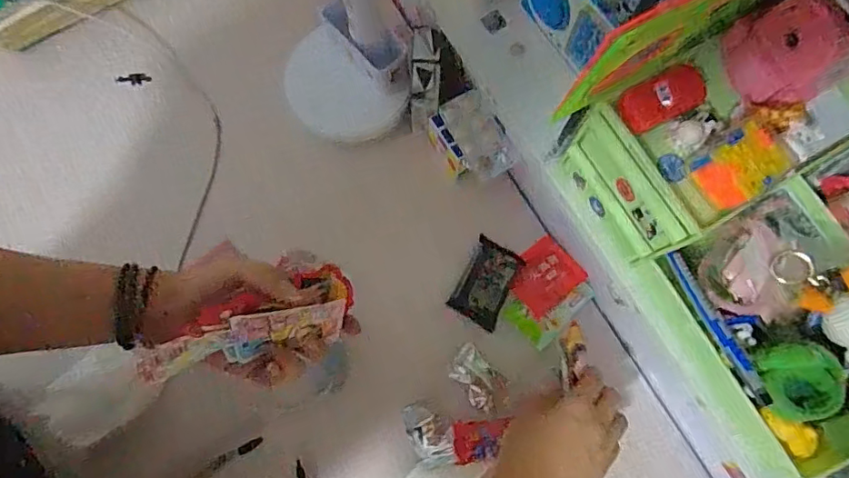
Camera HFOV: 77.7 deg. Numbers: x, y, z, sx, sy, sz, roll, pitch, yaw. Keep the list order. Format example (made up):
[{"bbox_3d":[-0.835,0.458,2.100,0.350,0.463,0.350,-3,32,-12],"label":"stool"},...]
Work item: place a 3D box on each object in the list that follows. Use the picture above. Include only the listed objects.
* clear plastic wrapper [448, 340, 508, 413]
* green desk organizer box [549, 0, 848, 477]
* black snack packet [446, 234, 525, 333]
[{"bbox_3d":[0.053,0.138,0.514,0.040,0.017,0.065,-44,80,-9],"label":"clear plastic wrapper"},{"bbox_3d":[0.254,-0.003,0.363,0.175,0.139,0.289,-32,79,-7],"label":"green desk organizer box"},{"bbox_3d":[0.063,0.045,0.536,0.050,0.011,0.081,27,79,6],"label":"black snack packet"}]

